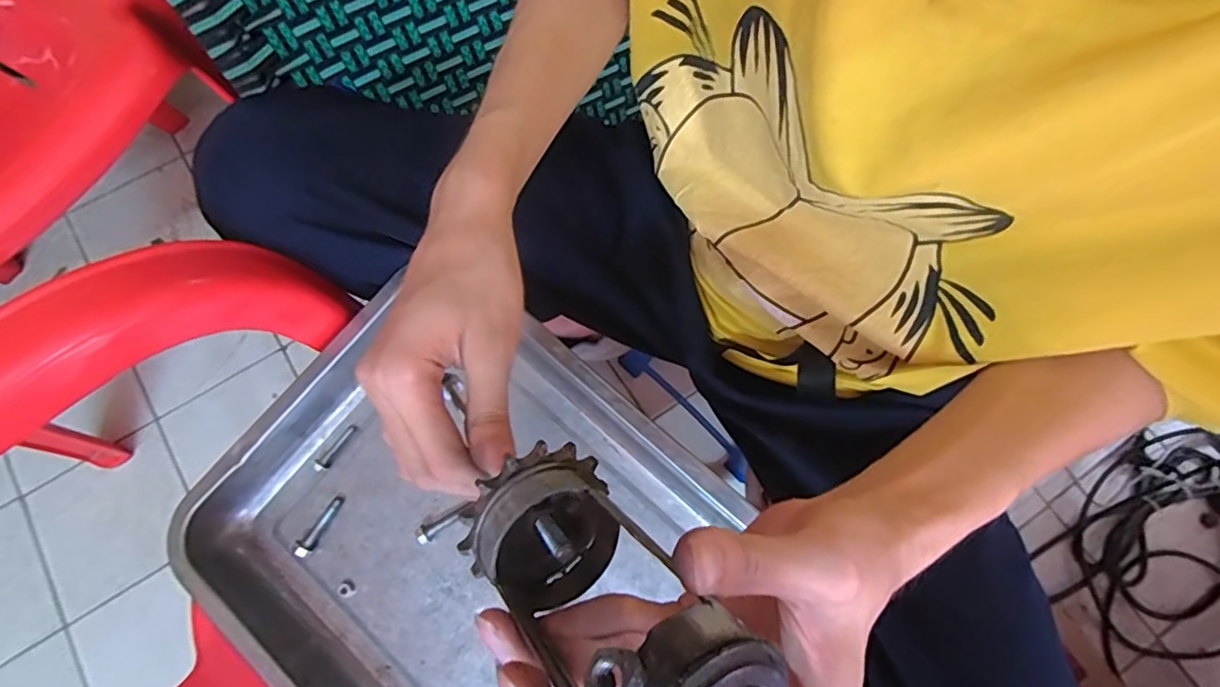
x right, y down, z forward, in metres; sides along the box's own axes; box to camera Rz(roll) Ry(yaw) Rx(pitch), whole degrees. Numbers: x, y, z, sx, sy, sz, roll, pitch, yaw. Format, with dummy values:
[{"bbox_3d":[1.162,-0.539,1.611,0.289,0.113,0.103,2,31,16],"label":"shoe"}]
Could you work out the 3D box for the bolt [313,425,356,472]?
[{"bbox_3d":[-0.209,0.080,0.449,0.012,0.007,0.041,40,77,12],"label":"bolt"}]

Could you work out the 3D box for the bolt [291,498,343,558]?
[{"bbox_3d":[-0.215,0.135,0.434,0.013,0.009,0.046,35,76,11],"label":"bolt"}]

